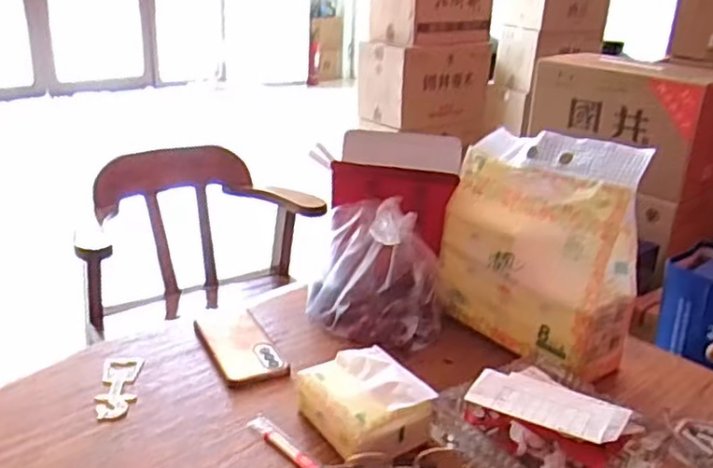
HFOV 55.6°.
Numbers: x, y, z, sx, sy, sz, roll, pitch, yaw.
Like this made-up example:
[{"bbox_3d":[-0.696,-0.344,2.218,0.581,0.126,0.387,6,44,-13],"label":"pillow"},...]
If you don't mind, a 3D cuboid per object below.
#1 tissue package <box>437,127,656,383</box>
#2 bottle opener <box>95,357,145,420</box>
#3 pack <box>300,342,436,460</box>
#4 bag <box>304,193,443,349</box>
[{"bbox_3d":[0.222,0.019,0.855,0.095,0.267,0.251,-14,30,-36],"label":"tissue package"},{"bbox_3d":[-0.267,0.170,0.762,0.042,0.004,0.111,0,25,-11],"label":"bottle opener"},{"bbox_3d":[0.006,0.179,0.713,0.106,0.060,0.135,-11,29,-32],"label":"pack"},{"bbox_3d":[0.030,0.047,0.907,0.181,0.153,0.133,8,24,8],"label":"bag"}]

